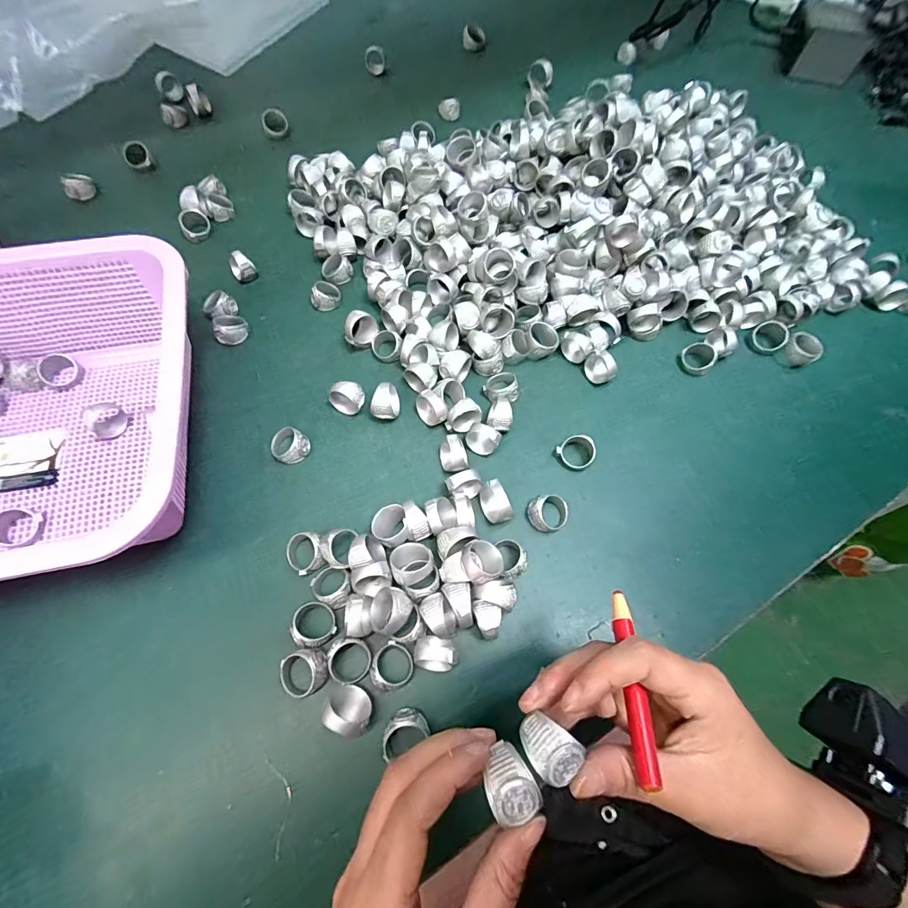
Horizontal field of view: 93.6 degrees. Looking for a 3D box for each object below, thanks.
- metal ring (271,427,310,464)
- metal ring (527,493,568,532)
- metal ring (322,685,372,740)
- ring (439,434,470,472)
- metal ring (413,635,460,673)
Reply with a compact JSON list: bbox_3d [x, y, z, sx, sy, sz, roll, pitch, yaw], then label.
[{"bbox_3d":[-0.120,-0.006,0.311,0.026,0.018,0.023,26,68,10],"label":"metal ring"},{"bbox_3d":[0.066,0.041,0.294,0.027,0.017,0.022,-7,67,-4],"label":"metal ring"},{"bbox_3d":[-0.058,0.143,0.239,0.024,0.024,0.021,21,67,8],"label":"metal ring"},{"bbox_3d":[0.000,0.000,0.306,0.018,0.021,0.026,-8,67,-5],"label":"ring"},{"bbox_3d":[-0.011,0.119,0.252,0.025,0.025,0.019,12,67,4],"label":"metal ring"}]

